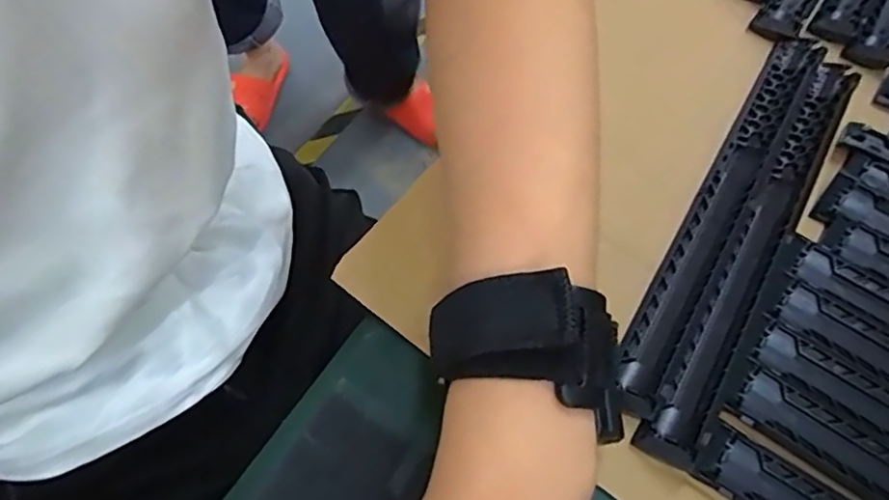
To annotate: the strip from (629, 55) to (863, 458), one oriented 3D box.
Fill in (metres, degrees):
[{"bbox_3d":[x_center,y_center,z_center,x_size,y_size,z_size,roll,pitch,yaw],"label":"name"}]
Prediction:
[{"bbox_3d":[0.148,-0.008,0.285,0.022,0.007,0.233,29,67,16],"label":"strip"}]

